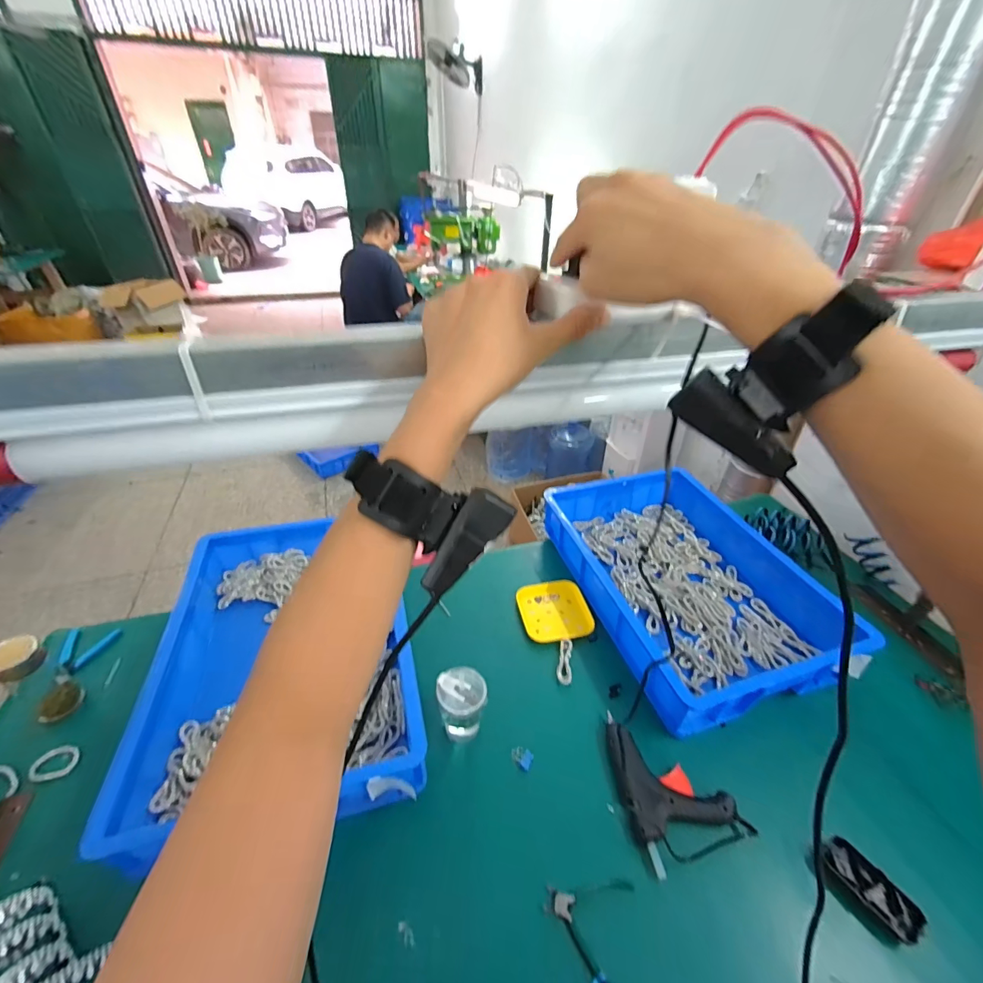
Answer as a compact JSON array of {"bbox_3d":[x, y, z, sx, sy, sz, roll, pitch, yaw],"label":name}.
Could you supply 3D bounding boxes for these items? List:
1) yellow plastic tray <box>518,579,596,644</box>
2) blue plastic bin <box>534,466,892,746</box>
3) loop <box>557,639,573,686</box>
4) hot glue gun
[{"bbox_3d":[0.132,0.247,0.918,0.143,0.016,0.138,-2,37,-4],"label":"yellow plastic tray"},{"bbox_3d":[0.399,0.170,0.927,0.387,0.103,0.545,-9,38,-13],"label":"blue plastic bin"},{"bbox_3d":[0.141,0.322,0.831,0.027,0.010,0.085,8,37,9],"label":"loop"},{"bbox_3d":[0.264,0.435,0.668,0.145,0.032,0.195,-8,38,-12],"label":"hot glue gun"}]

